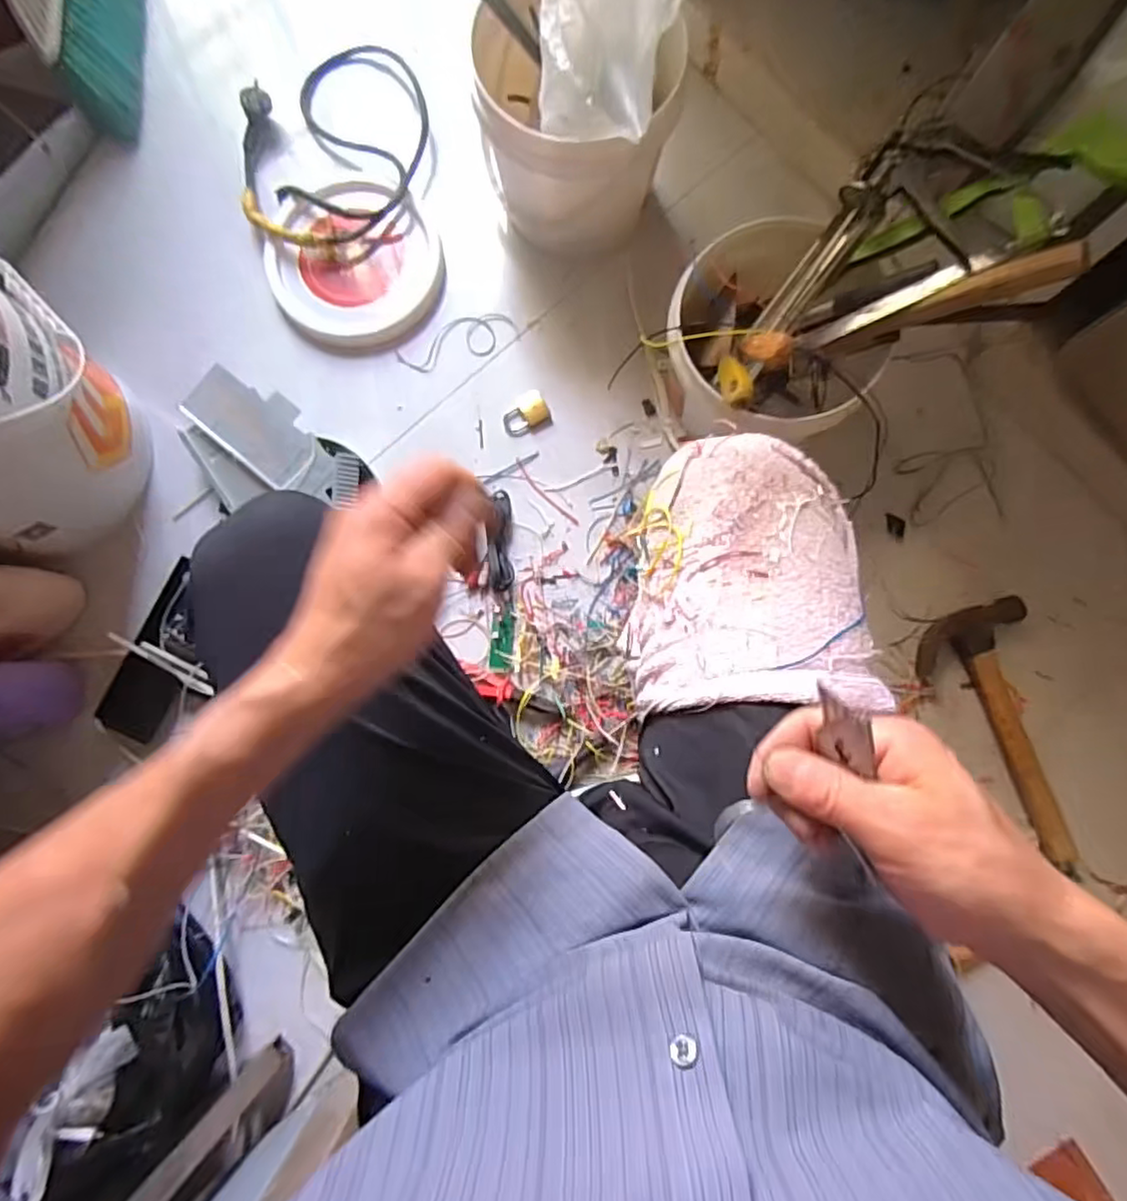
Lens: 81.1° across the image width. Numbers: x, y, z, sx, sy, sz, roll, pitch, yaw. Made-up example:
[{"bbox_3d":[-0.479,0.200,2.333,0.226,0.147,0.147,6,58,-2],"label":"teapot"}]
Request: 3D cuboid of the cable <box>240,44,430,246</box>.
[{"bbox_3d":[-0.304,-0.603,0.853,0.252,0.064,0.280,-13,84,-1],"label":"cable"}]

